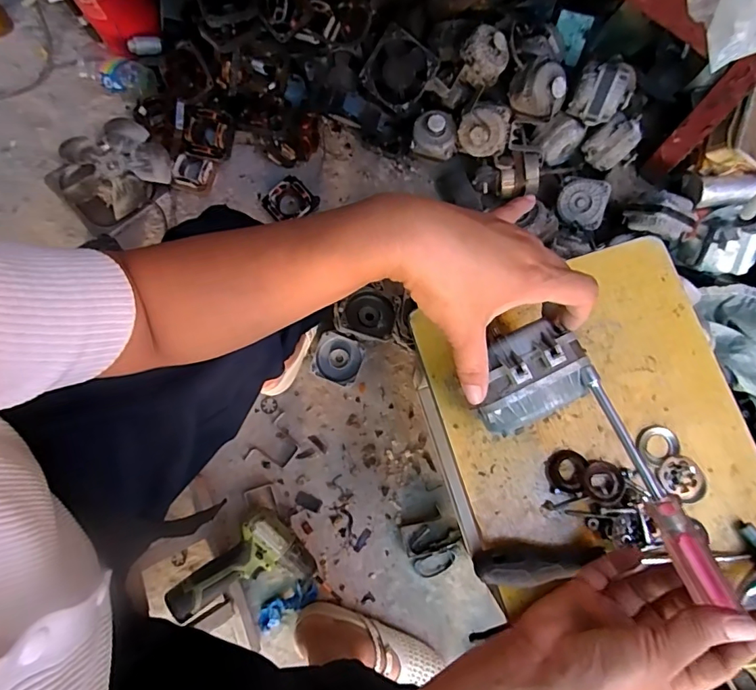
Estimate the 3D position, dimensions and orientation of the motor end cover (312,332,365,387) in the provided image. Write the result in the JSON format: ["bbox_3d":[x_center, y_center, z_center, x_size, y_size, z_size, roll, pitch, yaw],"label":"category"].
[{"bbox_3d":[-0.070,0.025,0.854,0.082,0.019,0.083,20,97,-2],"label":"motor end cover"}]

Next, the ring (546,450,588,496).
[{"bbox_3d":[0.154,0.104,0.392,0.029,0.007,0.034,13,79,3],"label":"ring"}]

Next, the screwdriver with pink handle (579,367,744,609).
[{"bbox_3d":[0.175,0.085,0.310,0.020,0.015,0.152,-21,72,-3],"label":"screwdriver with pink handle"}]

